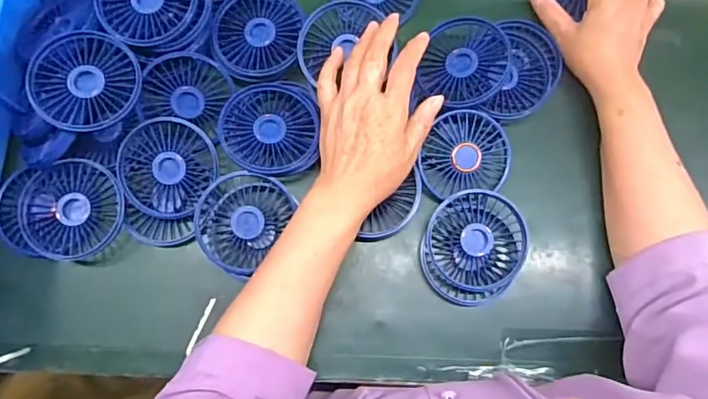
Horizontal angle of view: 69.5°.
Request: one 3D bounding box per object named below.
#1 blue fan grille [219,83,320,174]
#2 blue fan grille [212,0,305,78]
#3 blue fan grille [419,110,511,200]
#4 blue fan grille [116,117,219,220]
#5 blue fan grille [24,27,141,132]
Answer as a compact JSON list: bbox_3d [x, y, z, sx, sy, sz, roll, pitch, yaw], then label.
[{"bbox_3d":[-0.077,-0.066,0.469,0.085,0.013,0.085,0,76,-2],"label":"blue fan grille"},{"bbox_3d":[-0.092,-0.162,0.488,0.082,0.009,0.086,0,76,-2],"label":"blue fan grille"},{"bbox_3d":[0.104,-0.044,0.476,0.083,0.015,0.075,-8,95,-2],"label":"blue fan grille"},{"bbox_3d":[-0.172,-0.030,0.468,0.089,0.019,0.089,-1,94,-8],"label":"blue fan grille"},{"bbox_3d":[-0.233,-0.103,0.443,0.085,0.016,0.086,3,81,-22],"label":"blue fan grille"}]

